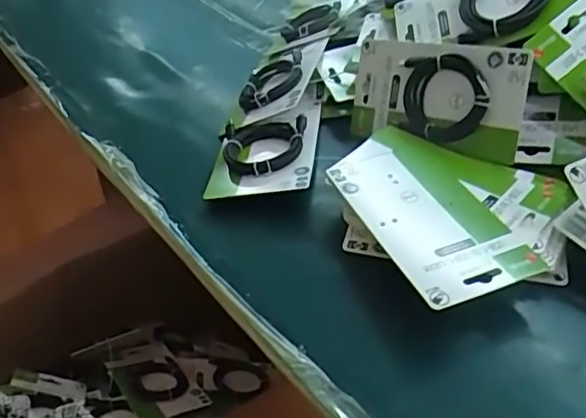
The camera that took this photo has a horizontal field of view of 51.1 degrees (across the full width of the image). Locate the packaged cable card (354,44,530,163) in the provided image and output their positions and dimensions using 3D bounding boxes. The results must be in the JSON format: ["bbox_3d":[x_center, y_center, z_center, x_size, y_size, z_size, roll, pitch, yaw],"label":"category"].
[{"bbox_3d":[0.132,-0.107,0.588,0.179,0.098,0.020,16,14,38],"label":"packaged cable card"}]

